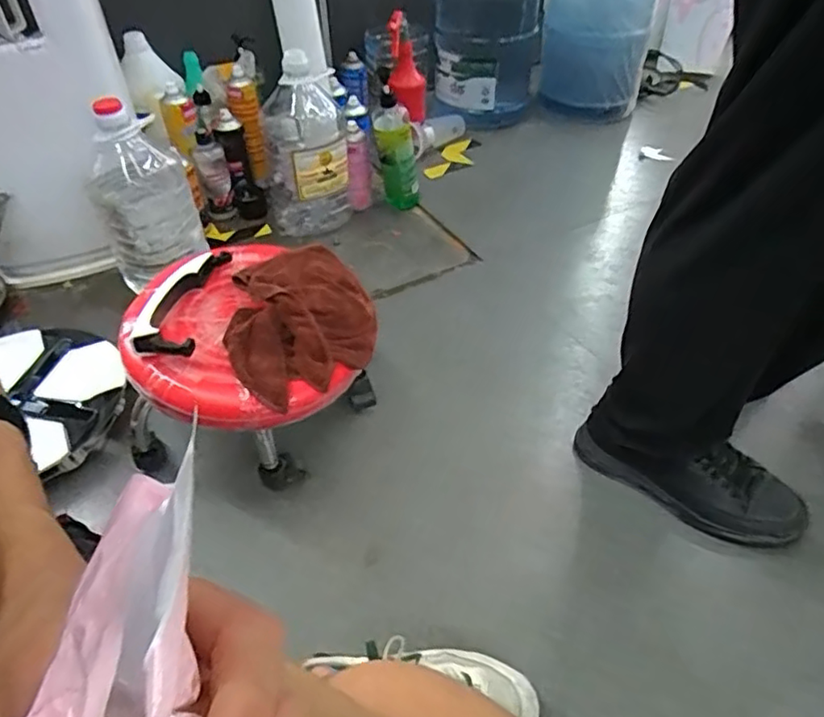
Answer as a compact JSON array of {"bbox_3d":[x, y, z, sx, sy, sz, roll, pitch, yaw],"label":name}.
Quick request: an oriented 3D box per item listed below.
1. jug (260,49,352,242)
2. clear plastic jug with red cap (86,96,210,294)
[{"bbox_3d":[-0.220,-0.424,1.215,0.170,0.328,0.176,-9,44,-7],"label":"jug"},{"bbox_3d":[-0.451,-0.278,1.018,0.155,0.293,0.160,-19,46,-18],"label":"clear plastic jug with red cap"}]

